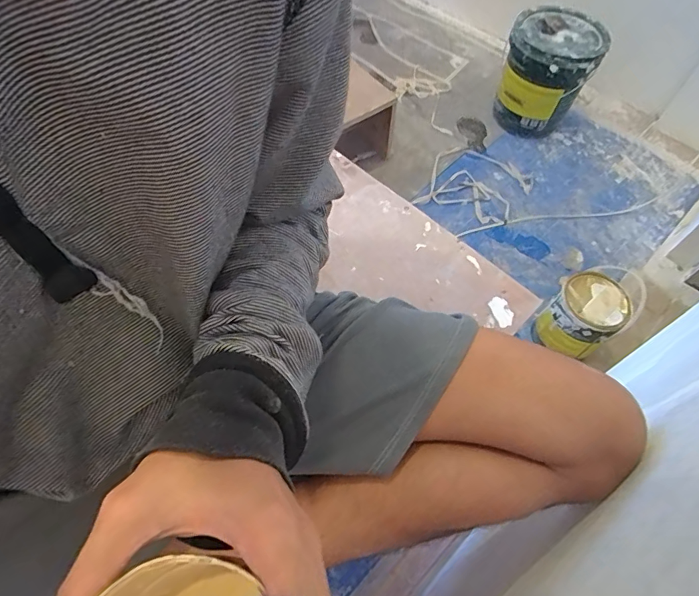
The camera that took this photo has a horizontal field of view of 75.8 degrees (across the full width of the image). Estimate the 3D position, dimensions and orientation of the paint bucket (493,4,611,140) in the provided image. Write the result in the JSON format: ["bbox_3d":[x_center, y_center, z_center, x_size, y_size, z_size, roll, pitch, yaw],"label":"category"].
[{"bbox_3d":[0.620,-0.705,1.451,0.255,0.341,0.255,0,59,0],"label":"paint bucket"}]

